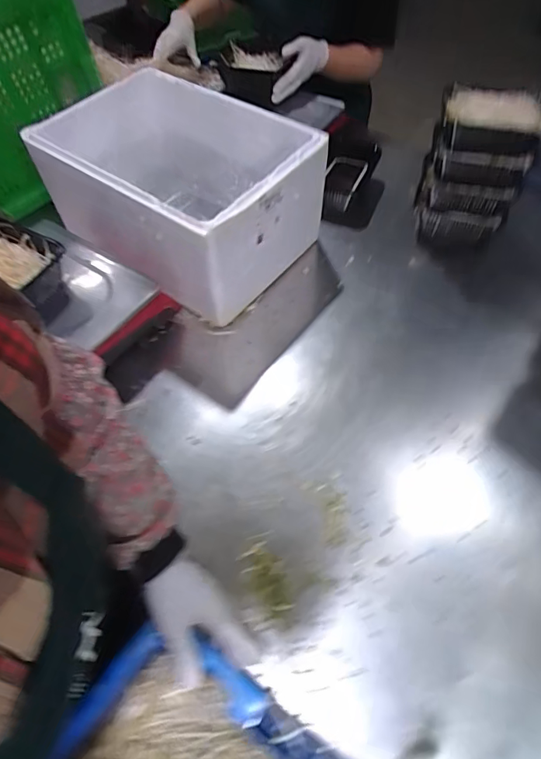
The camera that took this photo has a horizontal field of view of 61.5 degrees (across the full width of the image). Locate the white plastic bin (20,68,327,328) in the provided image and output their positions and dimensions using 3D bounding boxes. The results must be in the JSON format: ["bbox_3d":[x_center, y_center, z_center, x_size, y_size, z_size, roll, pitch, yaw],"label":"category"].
[{"bbox_3d":[-0.177,-0.356,0.856,0.449,0.200,0.357,31,63,19],"label":"white plastic bin"}]

